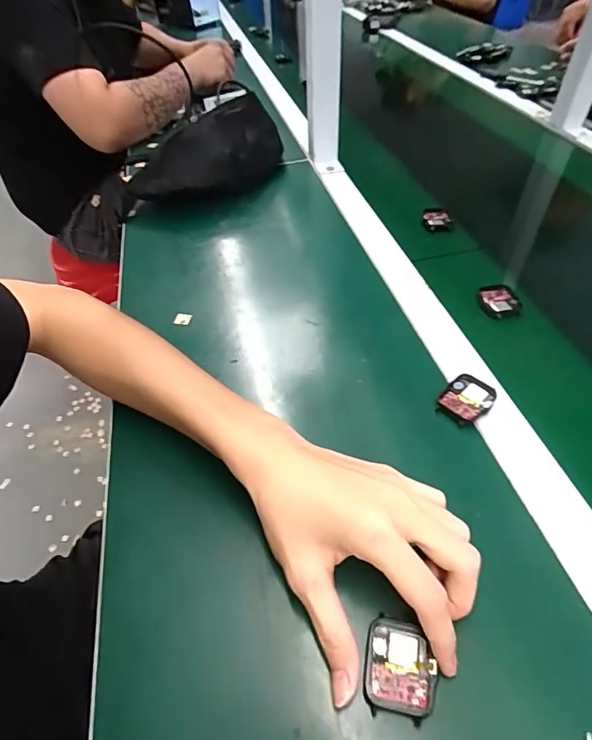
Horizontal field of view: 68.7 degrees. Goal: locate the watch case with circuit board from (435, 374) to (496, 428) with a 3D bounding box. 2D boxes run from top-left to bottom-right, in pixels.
[{"bbox_3d":[0.144,0.025,0.364,0.045,0.009,0.036,-35,55,-25],"label":"watch case with circuit board"}]

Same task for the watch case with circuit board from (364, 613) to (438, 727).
[{"bbox_3d":[0.058,0.167,0.244,0.036,0.010,0.044,6,47,12],"label":"watch case with circuit board"}]

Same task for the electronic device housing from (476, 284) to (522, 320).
[{"bbox_3d":[0.214,-0.073,0.454,0.039,0.009,0.041,-14,49,-9],"label":"electronic device housing"}]

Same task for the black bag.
[{"bbox_3d":[-0.114,-0.320,0.651,0.131,0.089,0.266,29,56,26],"label":"black bag"}]

